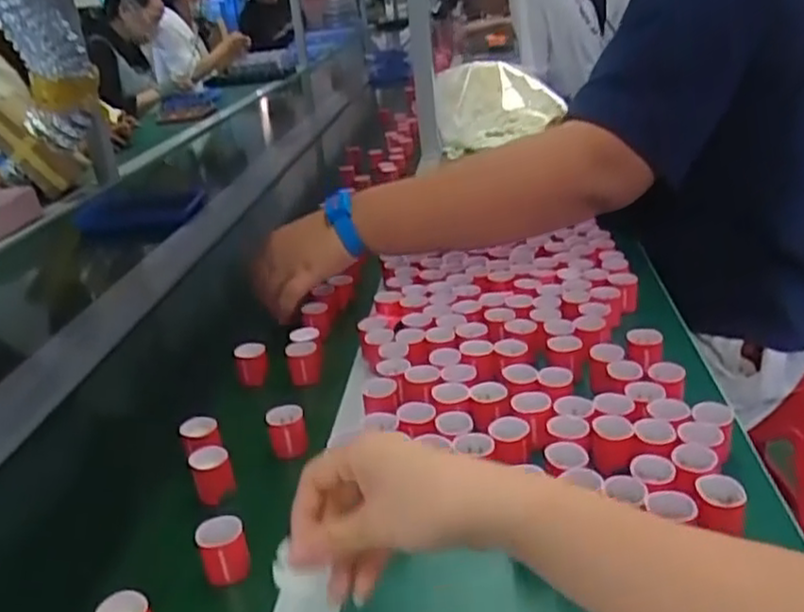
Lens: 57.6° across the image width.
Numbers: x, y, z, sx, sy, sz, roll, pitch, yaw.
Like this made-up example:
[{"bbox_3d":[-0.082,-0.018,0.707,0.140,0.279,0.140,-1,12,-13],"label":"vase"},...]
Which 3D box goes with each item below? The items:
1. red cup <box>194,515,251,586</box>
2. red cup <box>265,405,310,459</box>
[{"bbox_3d":[-0.120,0.164,0.494,0.031,0.037,0.025,-14,26,-18],"label":"red cup"},{"bbox_3d":[-0.097,0.105,0.618,0.030,0.036,0.030,-4,25,2],"label":"red cup"}]

